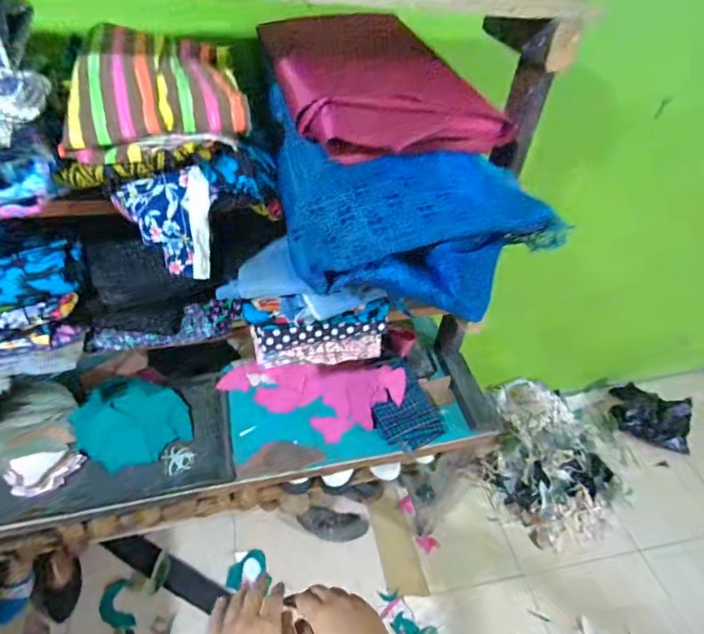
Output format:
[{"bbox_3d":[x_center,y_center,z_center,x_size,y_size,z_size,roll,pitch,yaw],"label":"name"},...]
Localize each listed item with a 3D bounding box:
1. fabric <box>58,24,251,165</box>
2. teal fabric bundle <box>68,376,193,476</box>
[{"bbox_3d":[-0.225,-0.272,0.536,0.177,0.065,0.251,-7,44,-15],"label":"fabric"},{"bbox_3d":[-0.398,0.186,0.825,0.180,0.049,0.158,-16,47,-23],"label":"teal fabric bundle"}]

